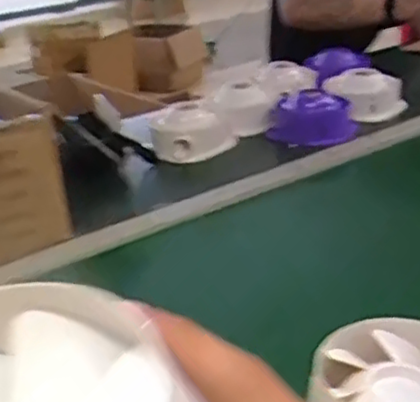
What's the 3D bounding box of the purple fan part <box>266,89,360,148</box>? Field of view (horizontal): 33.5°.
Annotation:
[{"bbox_3d":[0.171,-0.141,1.180,0.147,0.099,0.055,2,25,16],"label":"purple fan part"}]

